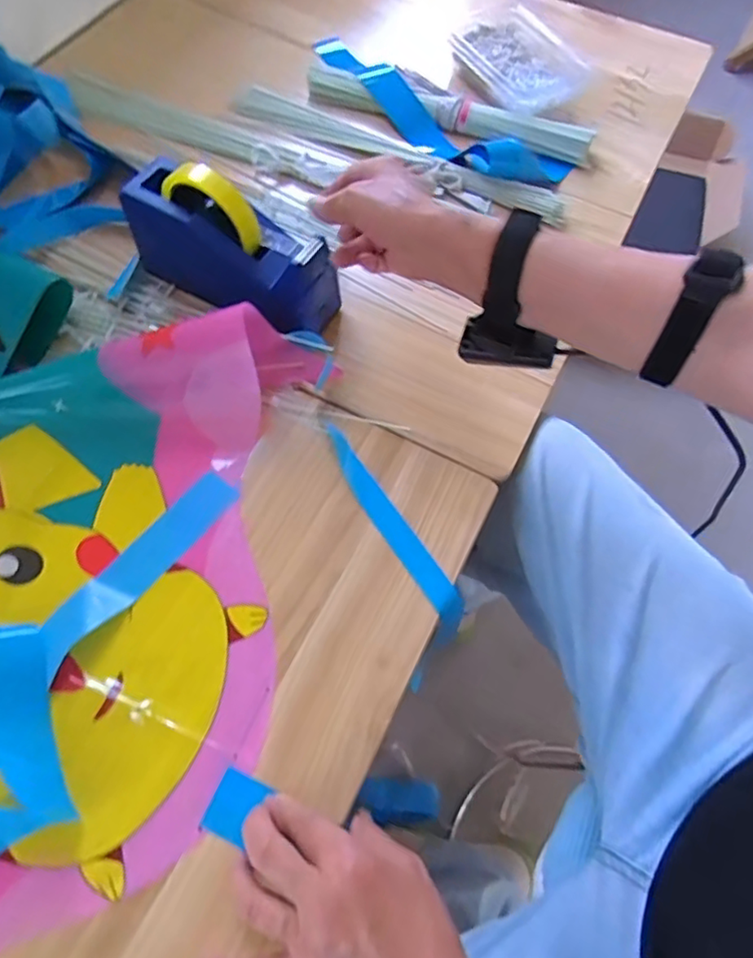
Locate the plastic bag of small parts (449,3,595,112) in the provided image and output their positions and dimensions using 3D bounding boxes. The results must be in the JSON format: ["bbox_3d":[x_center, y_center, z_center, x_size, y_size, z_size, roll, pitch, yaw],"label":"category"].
[{"bbox_3d":[0.176,-0.545,0.755,0.132,0.024,0.197,-33,71,-15],"label":"plastic bag of small parts"}]

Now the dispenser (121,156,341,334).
[{"bbox_3d":[-0.137,-0.220,0.555,0.202,0.126,0.069,27,66,10],"label":"dispenser"}]

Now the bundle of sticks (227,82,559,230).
[{"bbox_3d":[0.019,-0.399,0.708,0.437,0.025,0.053,27,66,10],"label":"bundle of sticks"}]

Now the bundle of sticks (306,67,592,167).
[{"bbox_3d":[0.085,-0.454,0.726,0.363,0.032,0.047,19,65,7],"label":"bundle of sticks"}]

